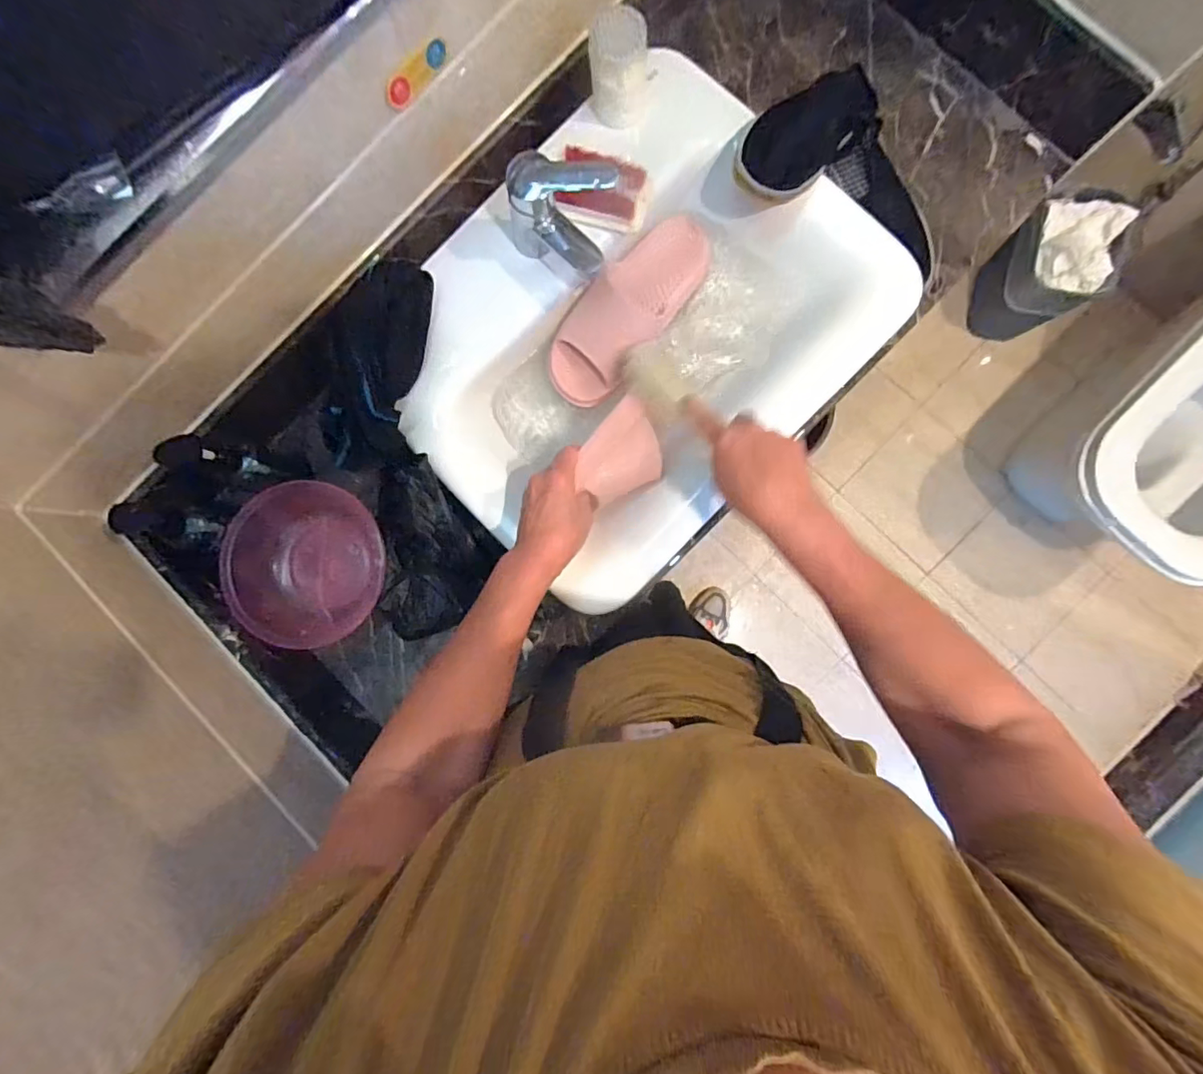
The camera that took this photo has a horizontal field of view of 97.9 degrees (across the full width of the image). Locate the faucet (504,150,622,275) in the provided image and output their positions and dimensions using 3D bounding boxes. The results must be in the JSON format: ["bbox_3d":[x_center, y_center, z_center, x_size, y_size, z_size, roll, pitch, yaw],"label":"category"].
[{"bbox_3d":[-0.044,-0.308,0.521,0.107,0.089,0.092,10,88,4],"label":"faucet"}]

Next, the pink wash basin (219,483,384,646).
[{"bbox_3d":[-0.356,0.038,0.643,0.185,0.077,0.193,0,87,3],"label":"pink wash basin"}]

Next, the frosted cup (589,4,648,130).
[{"bbox_3d":[0.017,-0.463,0.518,0.056,0.080,0.055,0,87,3],"label":"frosted cup"}]

